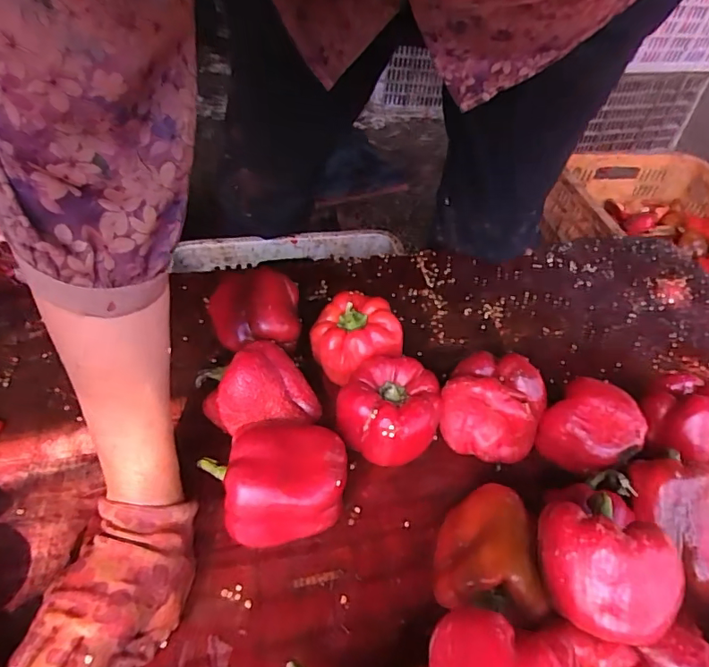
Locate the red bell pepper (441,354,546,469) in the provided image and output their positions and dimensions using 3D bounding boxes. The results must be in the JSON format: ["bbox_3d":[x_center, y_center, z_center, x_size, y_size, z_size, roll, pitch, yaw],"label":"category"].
[{"bbox_3d":[0.118,0.070,0.454,0.081,0.088,0.062,22,47,14],"label":"red bell pepper"}]

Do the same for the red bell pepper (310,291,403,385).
[{"bbox_3d":[0.001,0.013,0.507,0.083,0.079,0.067,13,46,6],"label":"red bell pepper"}]

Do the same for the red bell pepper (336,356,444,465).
[{"bbox_3d":[0.029,0.070,0.455,0.082,0.076,0.083,12,46,5],"label":"red bell pepper"}]

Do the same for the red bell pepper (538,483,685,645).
[{"bbox_3d":[0.147,0.139,0.307,0.077,0.060,0.066,22,47,14],"label":"red bell pepper"}]

